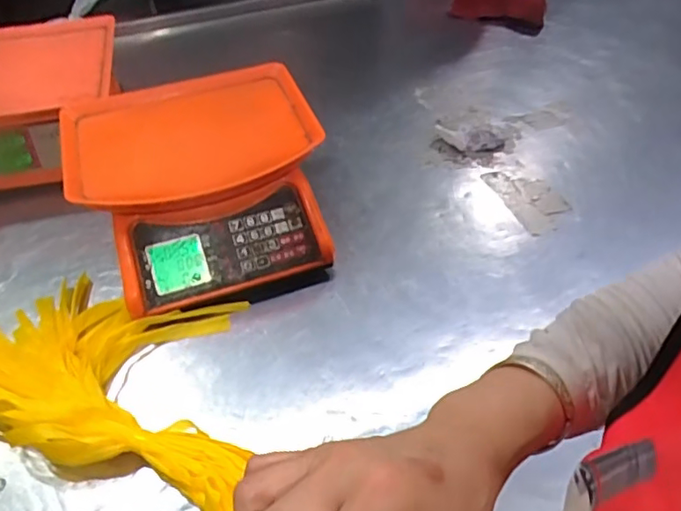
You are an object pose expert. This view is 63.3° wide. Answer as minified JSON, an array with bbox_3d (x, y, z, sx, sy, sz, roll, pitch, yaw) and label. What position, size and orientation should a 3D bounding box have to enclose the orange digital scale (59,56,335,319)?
[{"bbox_3d":[-0.163,-0.085,0.670,0.282,0.130,0.280,-16,49,-13],"label":"orange digital scale"}]

